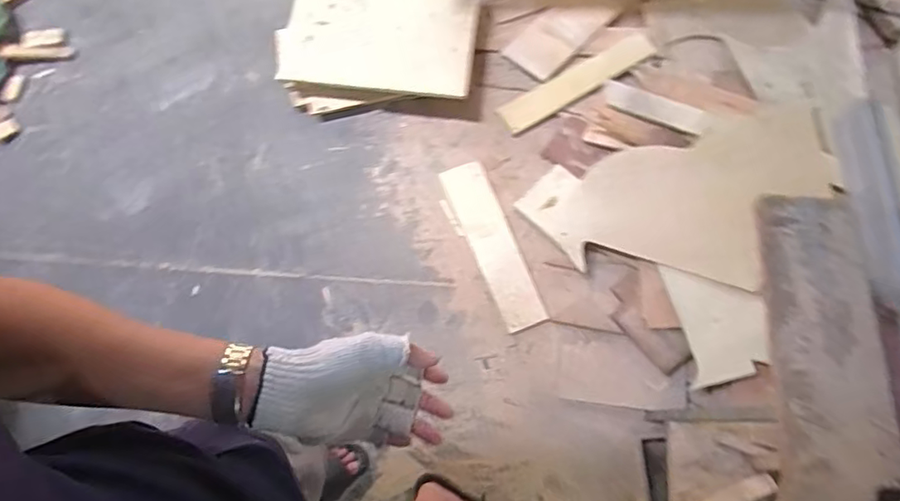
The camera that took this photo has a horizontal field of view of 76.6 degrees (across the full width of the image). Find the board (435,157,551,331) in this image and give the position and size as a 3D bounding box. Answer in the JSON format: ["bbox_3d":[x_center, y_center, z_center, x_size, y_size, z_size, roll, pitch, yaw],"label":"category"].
[{"bbox_3d":[0.113,-0.014,1.506,0.118,0.013,0.469,-24,77,1],"label":"board"}]

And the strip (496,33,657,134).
[{"bbox_3d":[0.361,-0.473,1.607,0.459,0.025,0.092,-27,80,4],"label":"strip"}]

